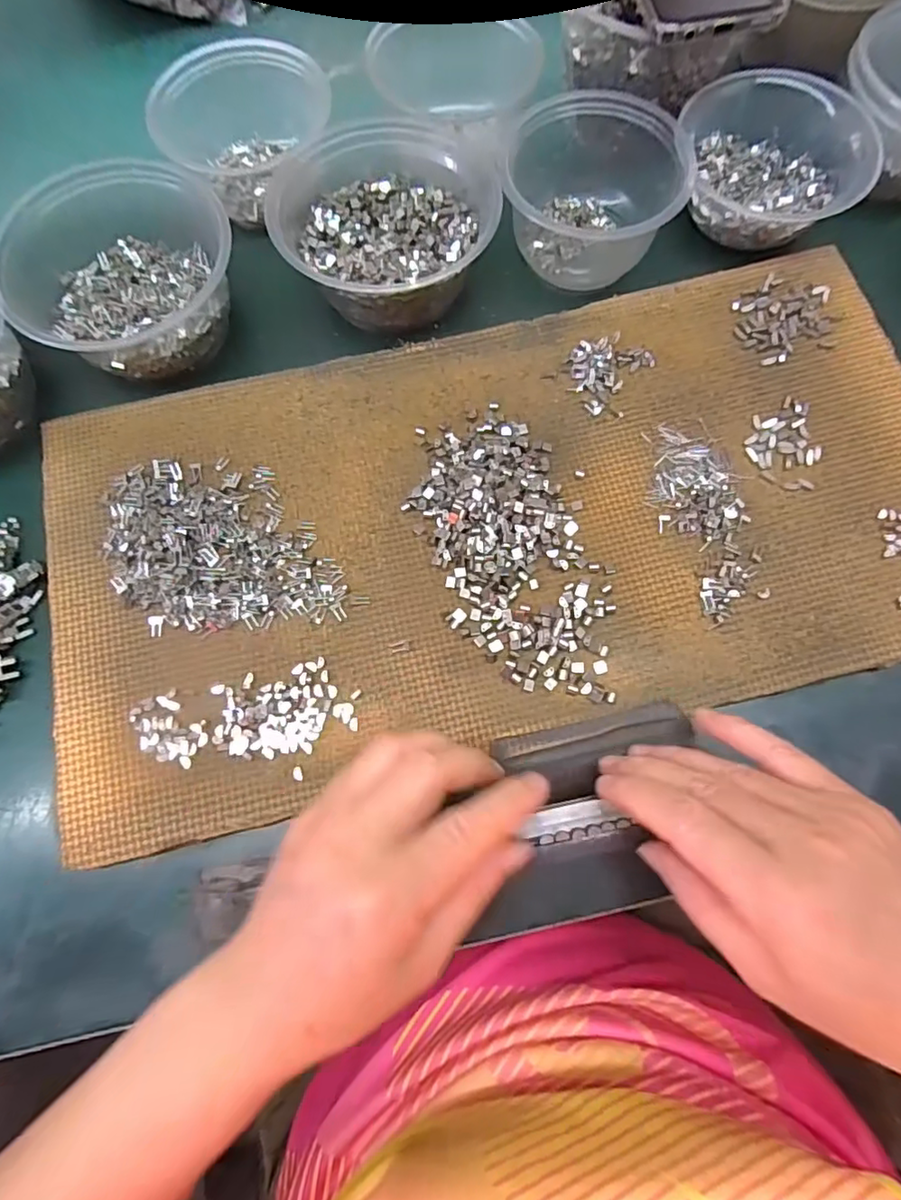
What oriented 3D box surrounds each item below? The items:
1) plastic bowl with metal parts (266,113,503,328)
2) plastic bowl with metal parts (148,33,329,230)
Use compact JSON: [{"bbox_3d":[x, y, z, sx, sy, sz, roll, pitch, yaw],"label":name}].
[{"bbox_3d":[-0.044,-0.239,0.356,0.135,0.048,0.141,0,76,1],"label":"plastic bowl with metal parts"},{"bbox_3d":[-0.139,-0.322,0.379,0.112,0.059,0.101,-24,77,-5],"label":"plastic bowl with metal parts"}]

